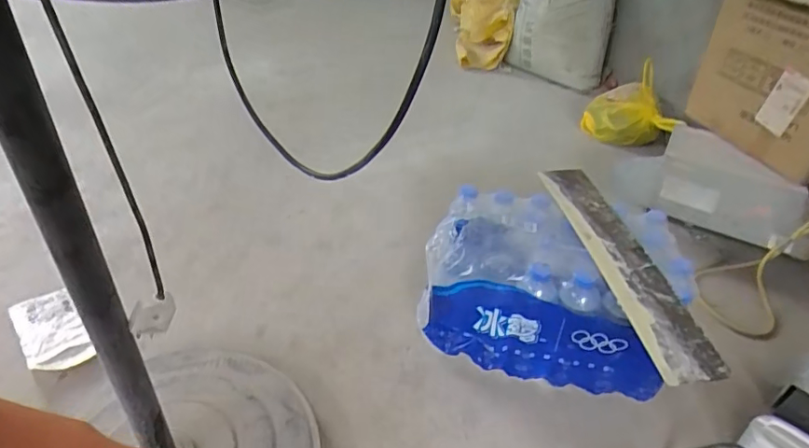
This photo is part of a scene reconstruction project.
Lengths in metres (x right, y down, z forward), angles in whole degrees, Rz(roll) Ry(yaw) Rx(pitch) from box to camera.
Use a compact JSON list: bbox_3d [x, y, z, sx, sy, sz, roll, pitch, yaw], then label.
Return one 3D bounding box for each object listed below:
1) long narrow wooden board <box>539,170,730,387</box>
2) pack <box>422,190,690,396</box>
[{"bbox_3d":[0.322,0.046,0.802,0.084,0.023,0.456,-8,40,-5],"label":"long narrow wooden board"},{"bbox_3d":[0.236,0.110,0.895,0.402,0.240,0.245,4,41,9],"label":"pack"}]

